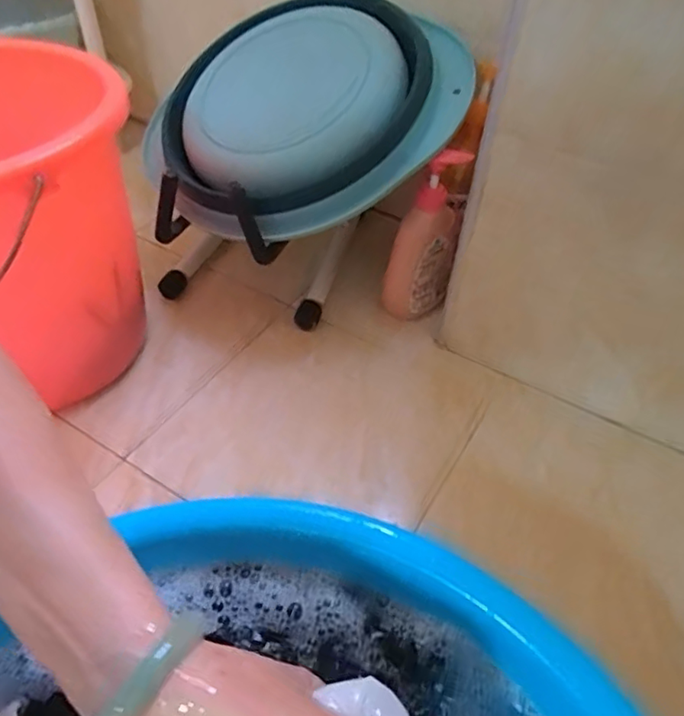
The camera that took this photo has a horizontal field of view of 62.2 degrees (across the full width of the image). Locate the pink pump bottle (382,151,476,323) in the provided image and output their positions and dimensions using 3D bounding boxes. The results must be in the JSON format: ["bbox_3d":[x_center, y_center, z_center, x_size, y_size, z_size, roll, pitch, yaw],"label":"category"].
[{"bbox_3d":[0.105,-0.153,0.716,0.082,0.229,0.084,10,47,8],"label":"pink pump bottle"}]

